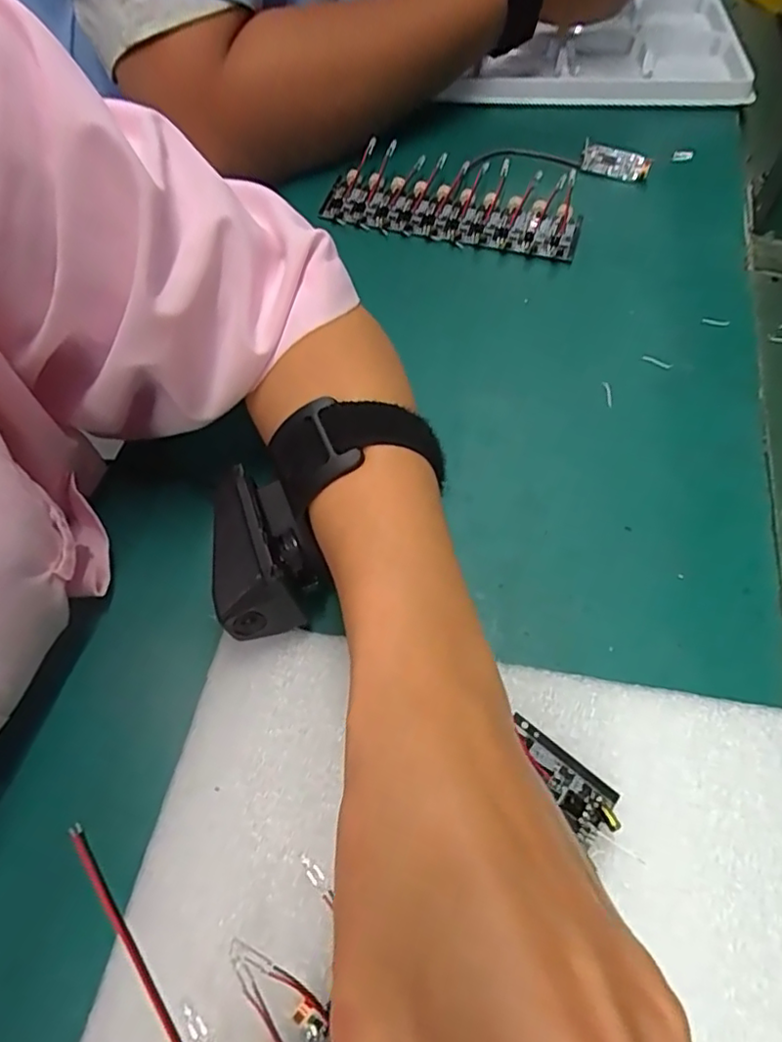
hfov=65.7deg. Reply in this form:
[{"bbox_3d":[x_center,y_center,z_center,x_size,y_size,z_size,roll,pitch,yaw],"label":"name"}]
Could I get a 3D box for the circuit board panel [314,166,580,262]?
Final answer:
[{"bbox_3d":[0.036,-0.197,0.386,0.164,0.011,0.048,15,59,9],"label":"circuit board panel"}]

